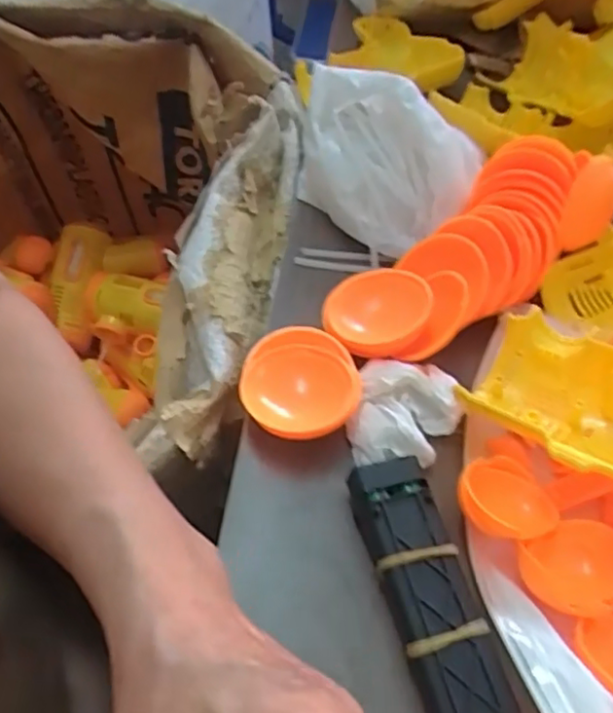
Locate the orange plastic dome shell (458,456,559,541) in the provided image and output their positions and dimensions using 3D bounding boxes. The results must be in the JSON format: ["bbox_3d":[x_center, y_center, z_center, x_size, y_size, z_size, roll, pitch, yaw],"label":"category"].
[{"bbox_3d":[0.089,0.062,0.281,0.043,0.018,0.035,19,53,11],"label":"orange plastic dome shell"}]

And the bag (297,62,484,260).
[{"bbox_3d":[0.044,-0.129,0.402,0.080,0.064,0.131,-20,56,-19],"label":"bag"}]

